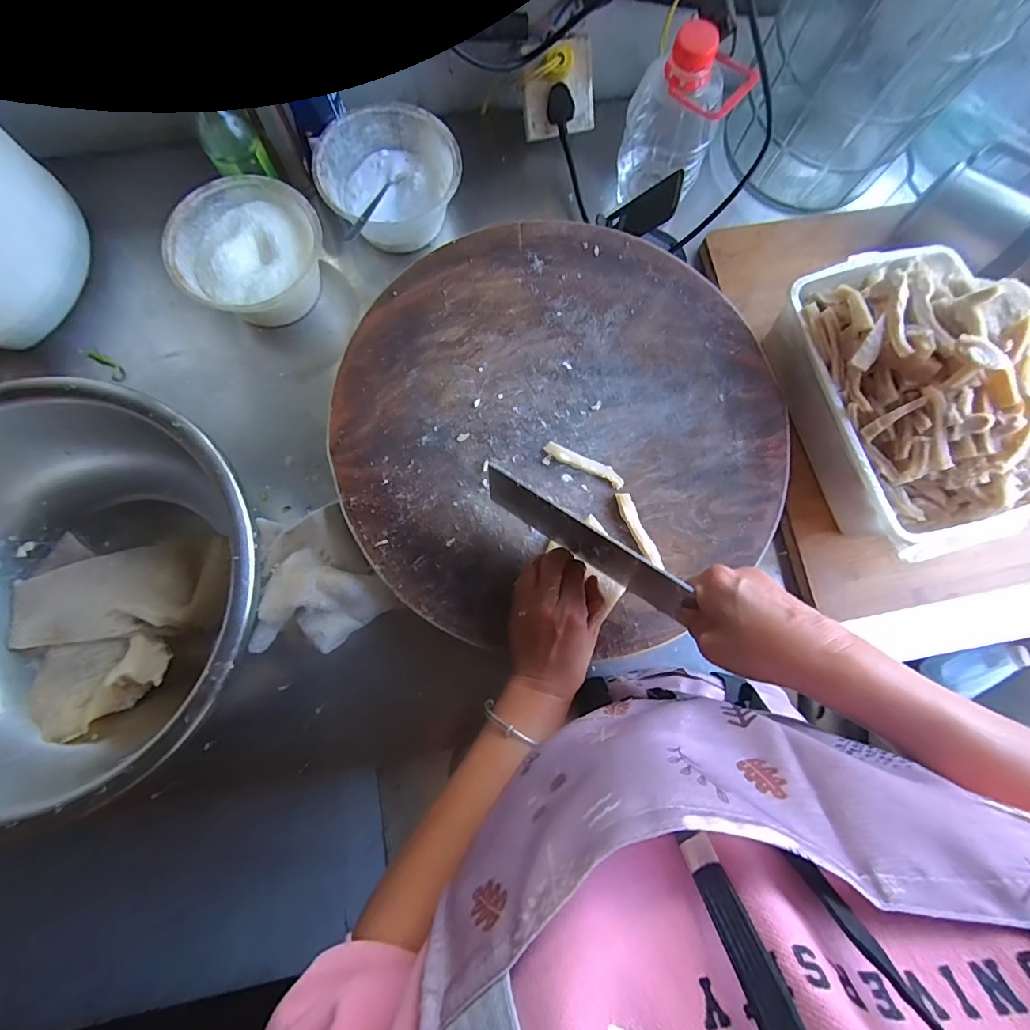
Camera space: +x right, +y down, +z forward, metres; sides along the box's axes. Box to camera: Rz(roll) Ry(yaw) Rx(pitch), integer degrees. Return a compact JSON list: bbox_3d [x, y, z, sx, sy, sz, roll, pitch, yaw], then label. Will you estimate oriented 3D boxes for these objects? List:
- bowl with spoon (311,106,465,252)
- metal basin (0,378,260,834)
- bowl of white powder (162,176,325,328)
[{"bbox_3d":[-0.155,-0.406,0.571,0.163,0.078,0.139,-30,84,-7],"label":"bowl with spoon"},{"bbox_3d":[-0.405,0.071,0.439,0.365,0.134,0.349,1,81,-3],"label":"metal basin"},{"bbox_3d":[-0.302,-0.296,0.547,0.153,0.087,0.153,1,81,-3],"label":"bowl of white powder"}]

